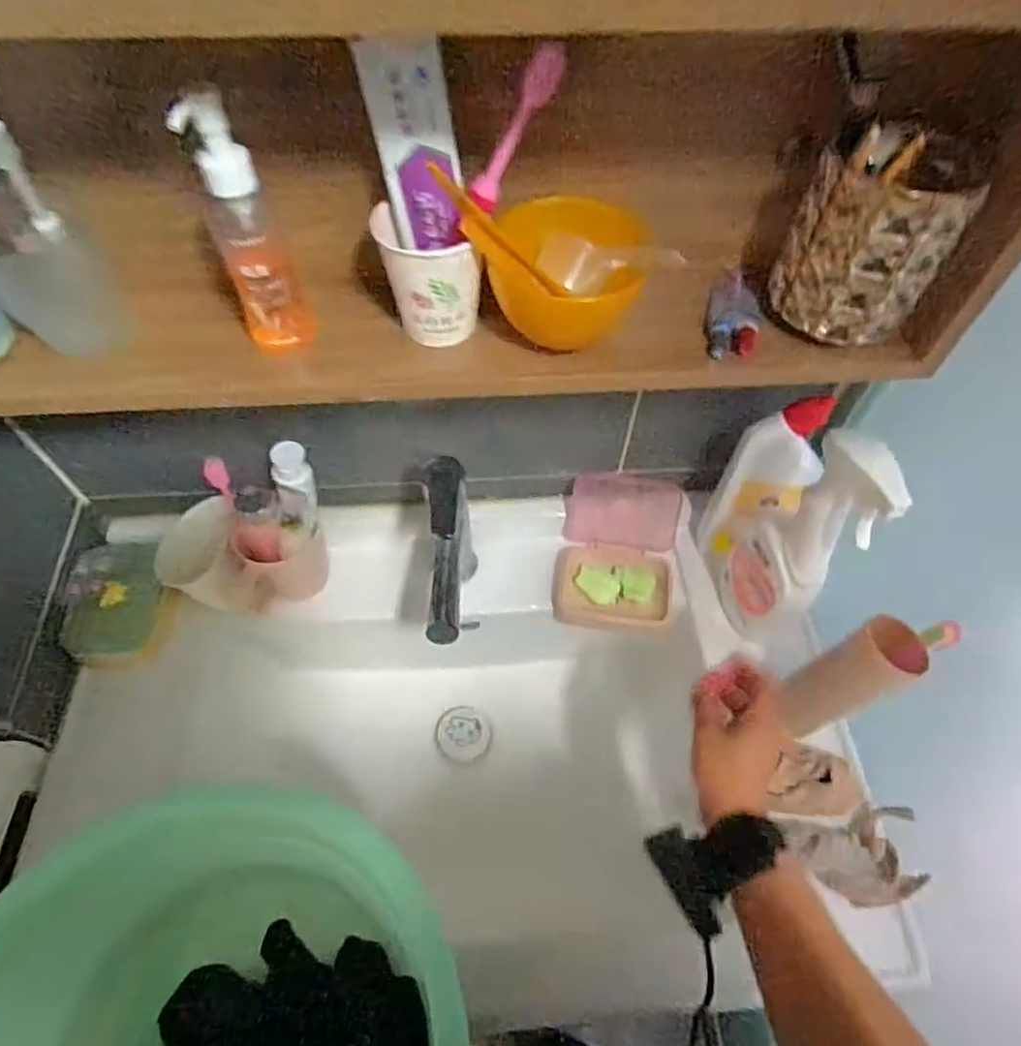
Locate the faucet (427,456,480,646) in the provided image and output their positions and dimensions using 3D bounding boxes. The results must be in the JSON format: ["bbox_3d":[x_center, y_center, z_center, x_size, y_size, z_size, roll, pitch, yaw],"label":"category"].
[{"bbox_3d":[-0.057,0.055,0.628,0.038,0.181,0.160,-2,58,-2],"label":"faucet"}]

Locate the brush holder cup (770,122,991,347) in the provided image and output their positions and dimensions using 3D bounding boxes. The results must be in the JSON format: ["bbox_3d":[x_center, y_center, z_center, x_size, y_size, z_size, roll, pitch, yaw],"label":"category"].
[{"bbox_3d":[0.232,-0.182,0.406,0.080,0.117,0.073,-14,59,-9],"label":"brush holder cup"}]

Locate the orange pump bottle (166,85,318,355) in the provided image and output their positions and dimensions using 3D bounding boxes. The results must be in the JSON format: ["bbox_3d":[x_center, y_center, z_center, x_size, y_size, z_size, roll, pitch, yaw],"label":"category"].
[{"bbox_3d":[-0.158,-0.175,0.384,0.039,0.152,0.043,-20,60,-12],"label":"orange pump bottle"}]

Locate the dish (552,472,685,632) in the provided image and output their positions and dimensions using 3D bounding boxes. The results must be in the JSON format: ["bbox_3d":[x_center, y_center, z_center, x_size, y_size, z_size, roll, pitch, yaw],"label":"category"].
[{"bbox_3d":[0.122,0.034,0.712,0.136,0.078,0.154,8,58,5],"label":"dish"}]

